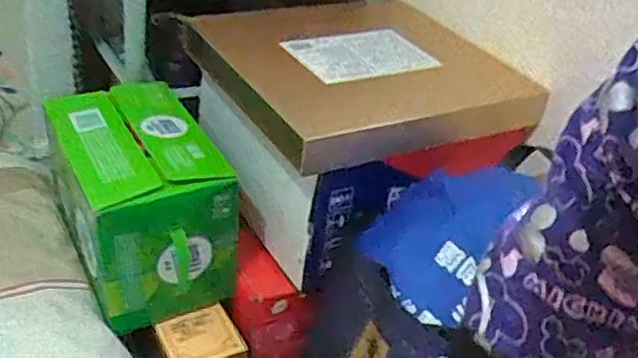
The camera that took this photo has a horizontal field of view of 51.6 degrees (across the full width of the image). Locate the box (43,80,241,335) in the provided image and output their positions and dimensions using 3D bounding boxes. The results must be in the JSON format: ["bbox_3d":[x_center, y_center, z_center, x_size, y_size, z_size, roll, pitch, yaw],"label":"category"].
[{"bbox_3d":[-0.241,0.019,0.893,0.177,0.185,0.277,-12,39,-26],"label":"box"}]

